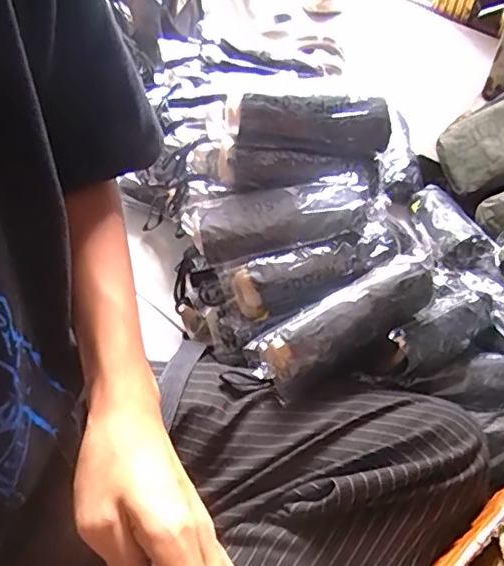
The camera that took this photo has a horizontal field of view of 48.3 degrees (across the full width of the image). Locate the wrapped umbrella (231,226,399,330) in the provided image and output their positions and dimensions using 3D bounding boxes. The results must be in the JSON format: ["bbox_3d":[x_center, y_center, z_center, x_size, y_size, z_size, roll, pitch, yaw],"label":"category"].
[{"bbox_3d":[0.067,-0.011,0.568,0.173,0.055,0.053,-23,56,-3],"label":"wrapped umbrella"}]

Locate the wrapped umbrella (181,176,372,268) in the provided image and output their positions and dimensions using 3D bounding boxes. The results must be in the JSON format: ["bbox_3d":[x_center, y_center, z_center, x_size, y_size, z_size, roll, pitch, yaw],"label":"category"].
[{"bbox_3d":[0.026,-0.064,0.568,0.180,0.048,0.059,-8,53,-8],"label":"wrapped umbrella"}]

